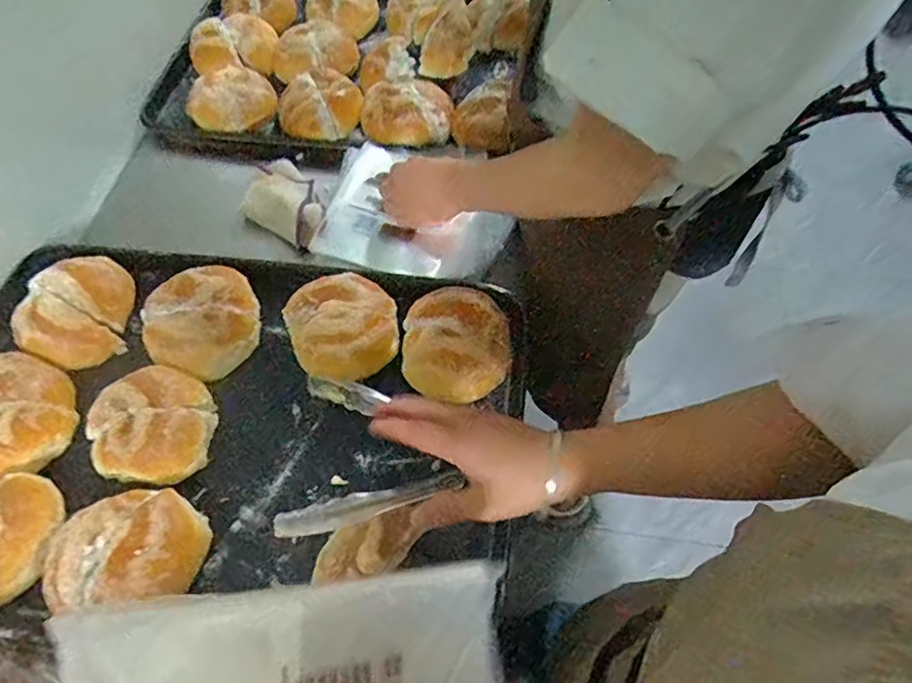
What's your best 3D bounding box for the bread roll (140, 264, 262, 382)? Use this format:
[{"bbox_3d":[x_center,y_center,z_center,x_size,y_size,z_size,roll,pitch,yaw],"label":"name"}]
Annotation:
[{"bbox_3d":[-0.280,-0.016,0.664,0.120,0.072,0.114,0,60,1],"label":"bread roll"}]

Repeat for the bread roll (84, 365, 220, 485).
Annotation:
[{"bbox_3d":[-0.312,0.084,0.603,0.125,0.060,0.116,0,60,1],"label":"bread roll"}]

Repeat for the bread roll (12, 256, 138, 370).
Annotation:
[{"bbox_3d":[-0.426,-0.034,0.670,0.102,0.052,0.127,0,60,1],"label":"bread roll"}]

